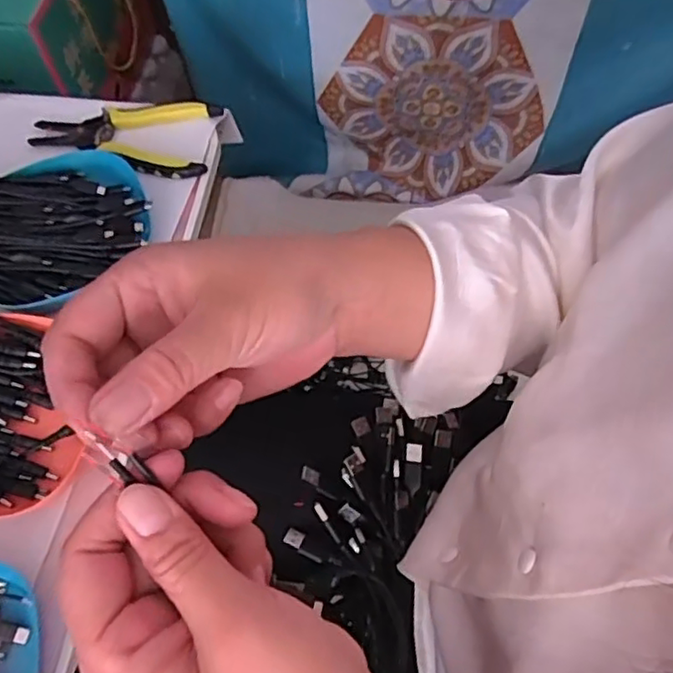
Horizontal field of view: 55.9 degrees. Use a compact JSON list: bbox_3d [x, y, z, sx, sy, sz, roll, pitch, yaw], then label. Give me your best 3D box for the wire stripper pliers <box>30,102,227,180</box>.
[{"bbox_3d":[-0.192,-0.181,0.565,0.162,0.012,0.083,5,62,4],"label":"wire stripper pliers"}]

